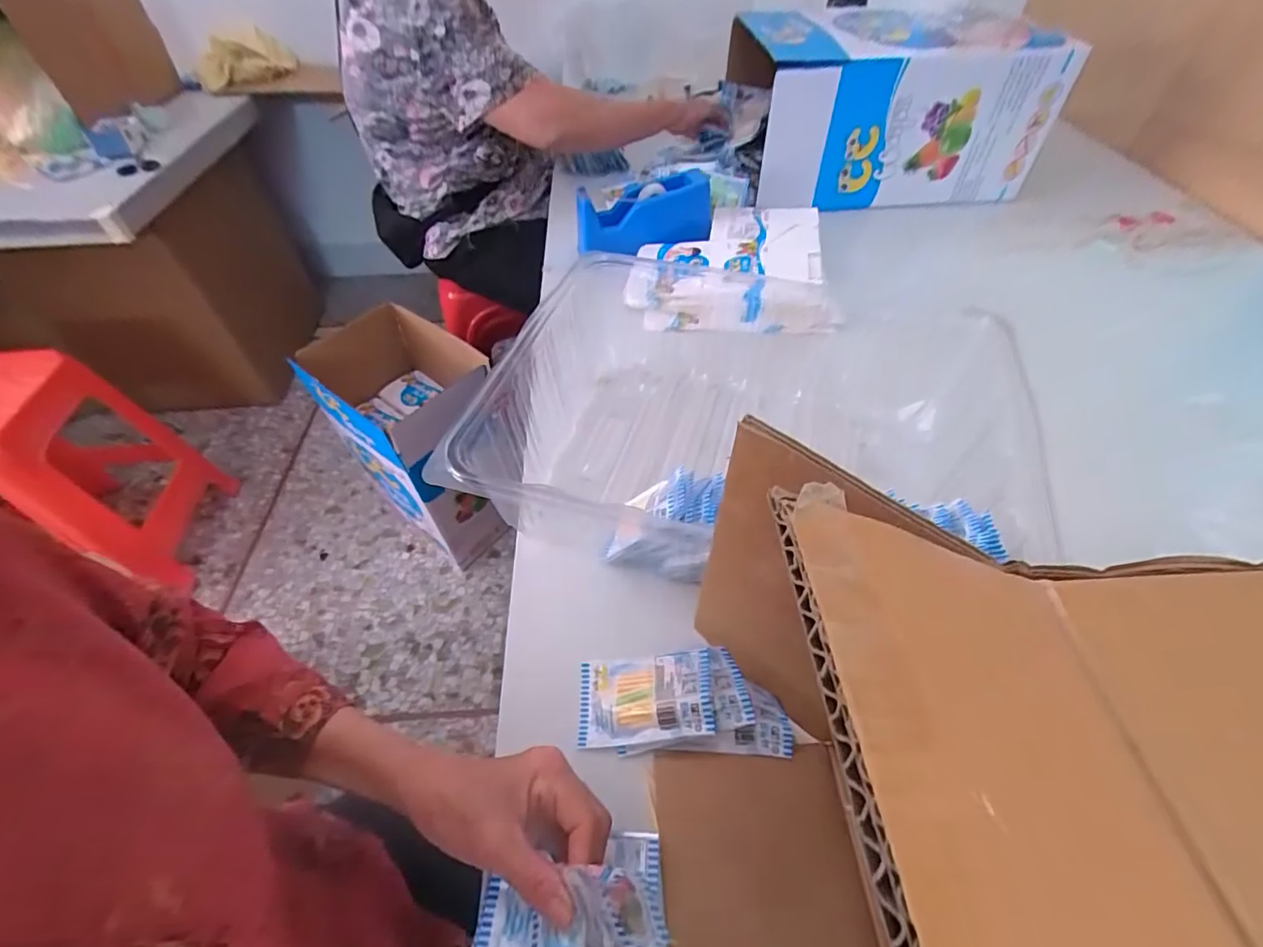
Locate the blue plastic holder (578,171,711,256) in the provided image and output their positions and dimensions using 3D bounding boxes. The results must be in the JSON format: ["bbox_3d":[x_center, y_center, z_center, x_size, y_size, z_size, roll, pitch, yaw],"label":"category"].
[{"bbox_3d":[0.021,-0.394,0.813,0.206,0.088,0.059,-13,53,-9],"label":"blue plastic holder"}]

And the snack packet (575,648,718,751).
[{"bbox_3d":[0.009,0.171,0.407,0.105,0.008,0.064,-15,43,15],"label":"snack packet"}]

